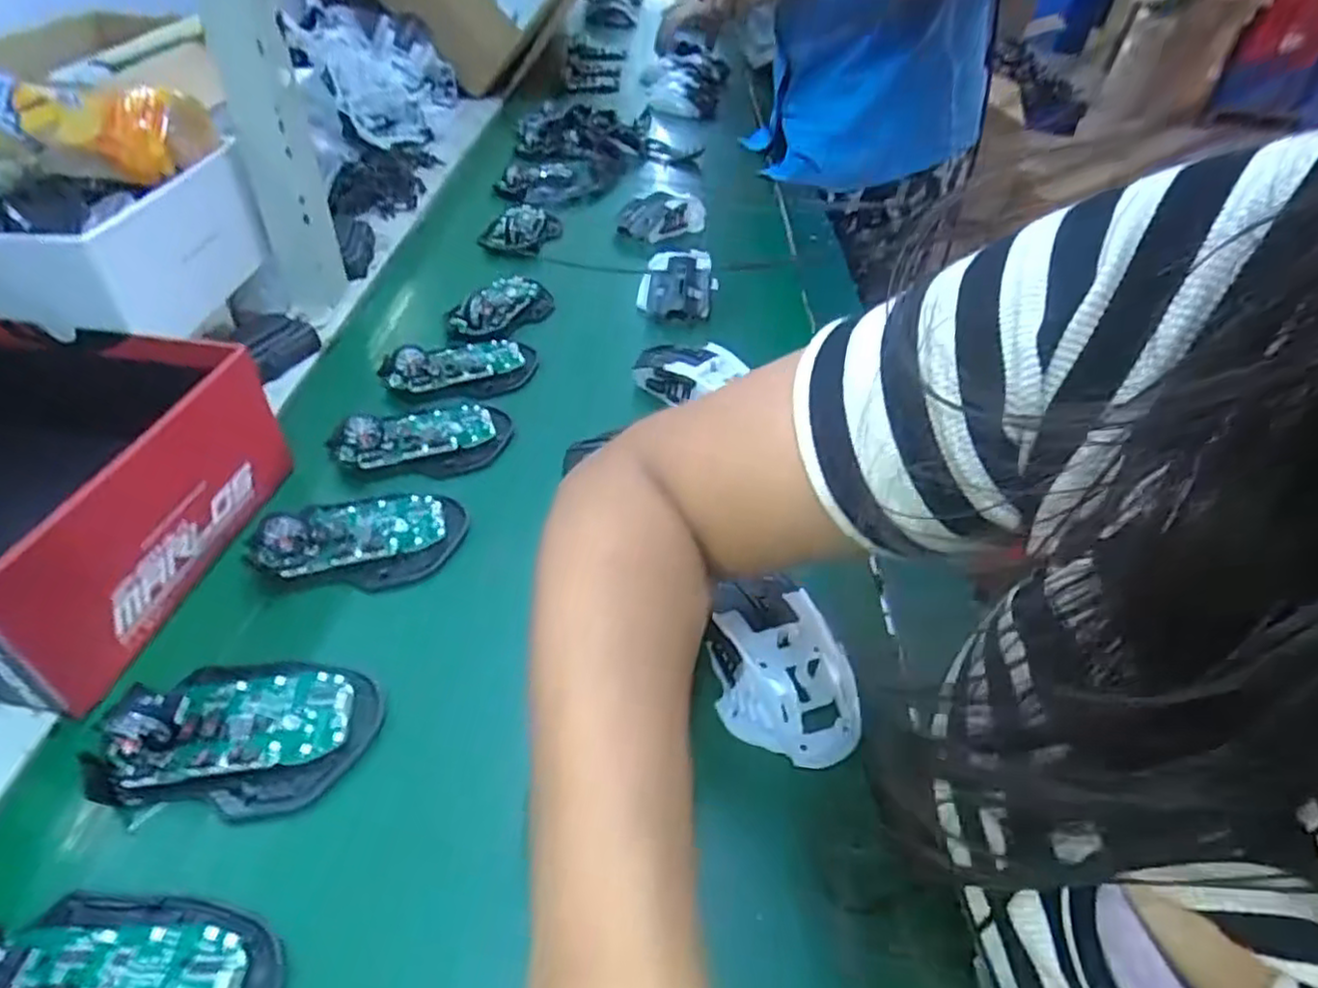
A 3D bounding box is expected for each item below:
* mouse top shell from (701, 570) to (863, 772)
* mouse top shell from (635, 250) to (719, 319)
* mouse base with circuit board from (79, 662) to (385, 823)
[{"bbox_3d":[0.060,0.084,0.346,0.058,0.039,0.084,-6,44,-12],"label":"mouse top shell"},{"bbox_3d":[0.018,-0.194,0.643,0.063,0.038,0.083,9,43,4],"label":"mouse top shell"},{"bbox_3d":[-0.188,0.103,0.322,0.112,0.021,0.073,5,42,0],"label":"mouse base with circuit board"}]

